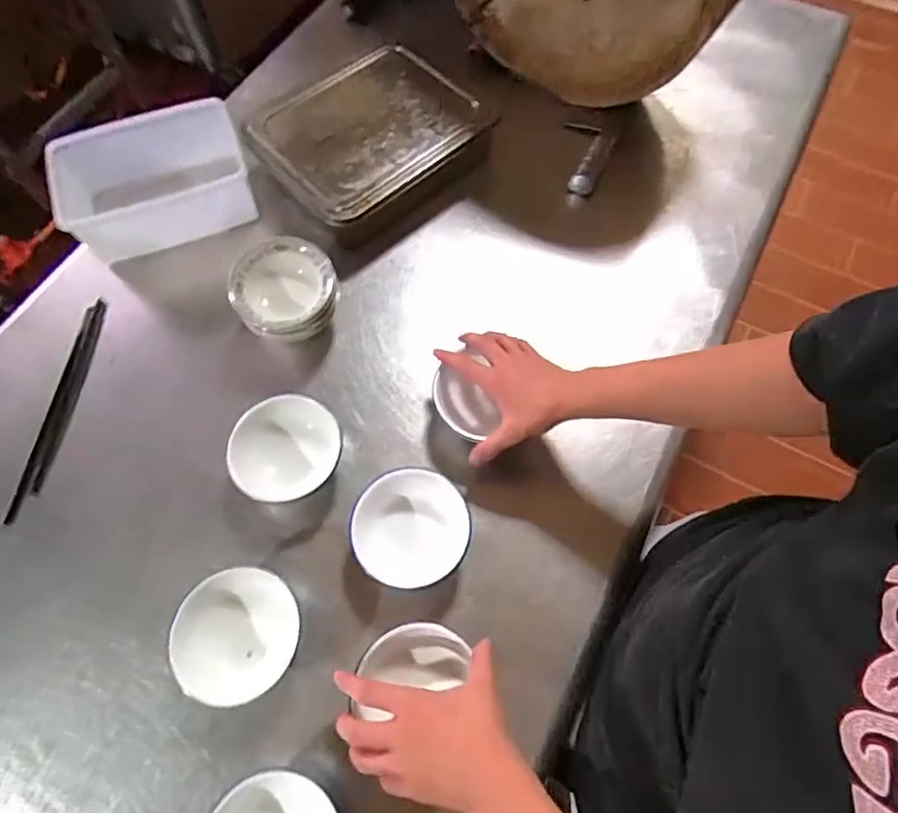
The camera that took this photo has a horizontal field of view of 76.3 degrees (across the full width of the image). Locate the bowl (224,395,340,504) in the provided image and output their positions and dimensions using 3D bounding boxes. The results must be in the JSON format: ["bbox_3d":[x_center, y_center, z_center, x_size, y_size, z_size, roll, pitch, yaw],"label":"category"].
[{"bbox_3d":[-0.172,0.046,0.596,0.100,0.055,0.109,0,66,0],"label":"bowl"}]

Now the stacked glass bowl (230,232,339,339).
[{"bbox_3d":[-0.183,-0.126,0.657,0.113,0.078,0.108,0,66,0],"label":"stacked glass bowl"}]

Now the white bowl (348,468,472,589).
[{"bbox_3d":[-0.037,0.122,0.565,0.109,0.045,0.109,0,66,0],"label":"white bowl"}]

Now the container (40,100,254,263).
[{"bbox_3d":[-0.370,-0.284,0.720,0.226,0.089,0.155,-16,67,-7],"label":"container"}]

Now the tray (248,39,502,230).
[{"bbox_3d":[-0.107,-0.368,0.742,0.263,0.035,0.228,-38,71,-15],"label":"tray"}]

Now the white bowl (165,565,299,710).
[{"bbox_3d":[-0.191,0.211,0.528,0.106,0.048,0.110,0,66,0],"label":"white bowl"}]

